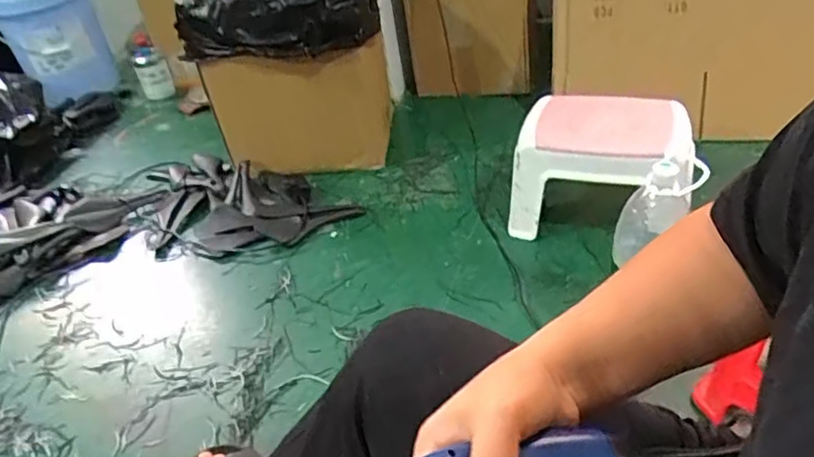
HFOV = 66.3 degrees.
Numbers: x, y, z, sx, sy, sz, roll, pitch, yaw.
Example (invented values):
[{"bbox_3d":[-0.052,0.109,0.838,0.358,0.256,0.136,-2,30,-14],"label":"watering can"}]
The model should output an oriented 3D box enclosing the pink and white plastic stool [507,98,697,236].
[{"bbox_3d":[0.377,-0.116,1.216,0.310,0.232,0.249,7,41,21],"label":"pink and white plastic stool"}]

